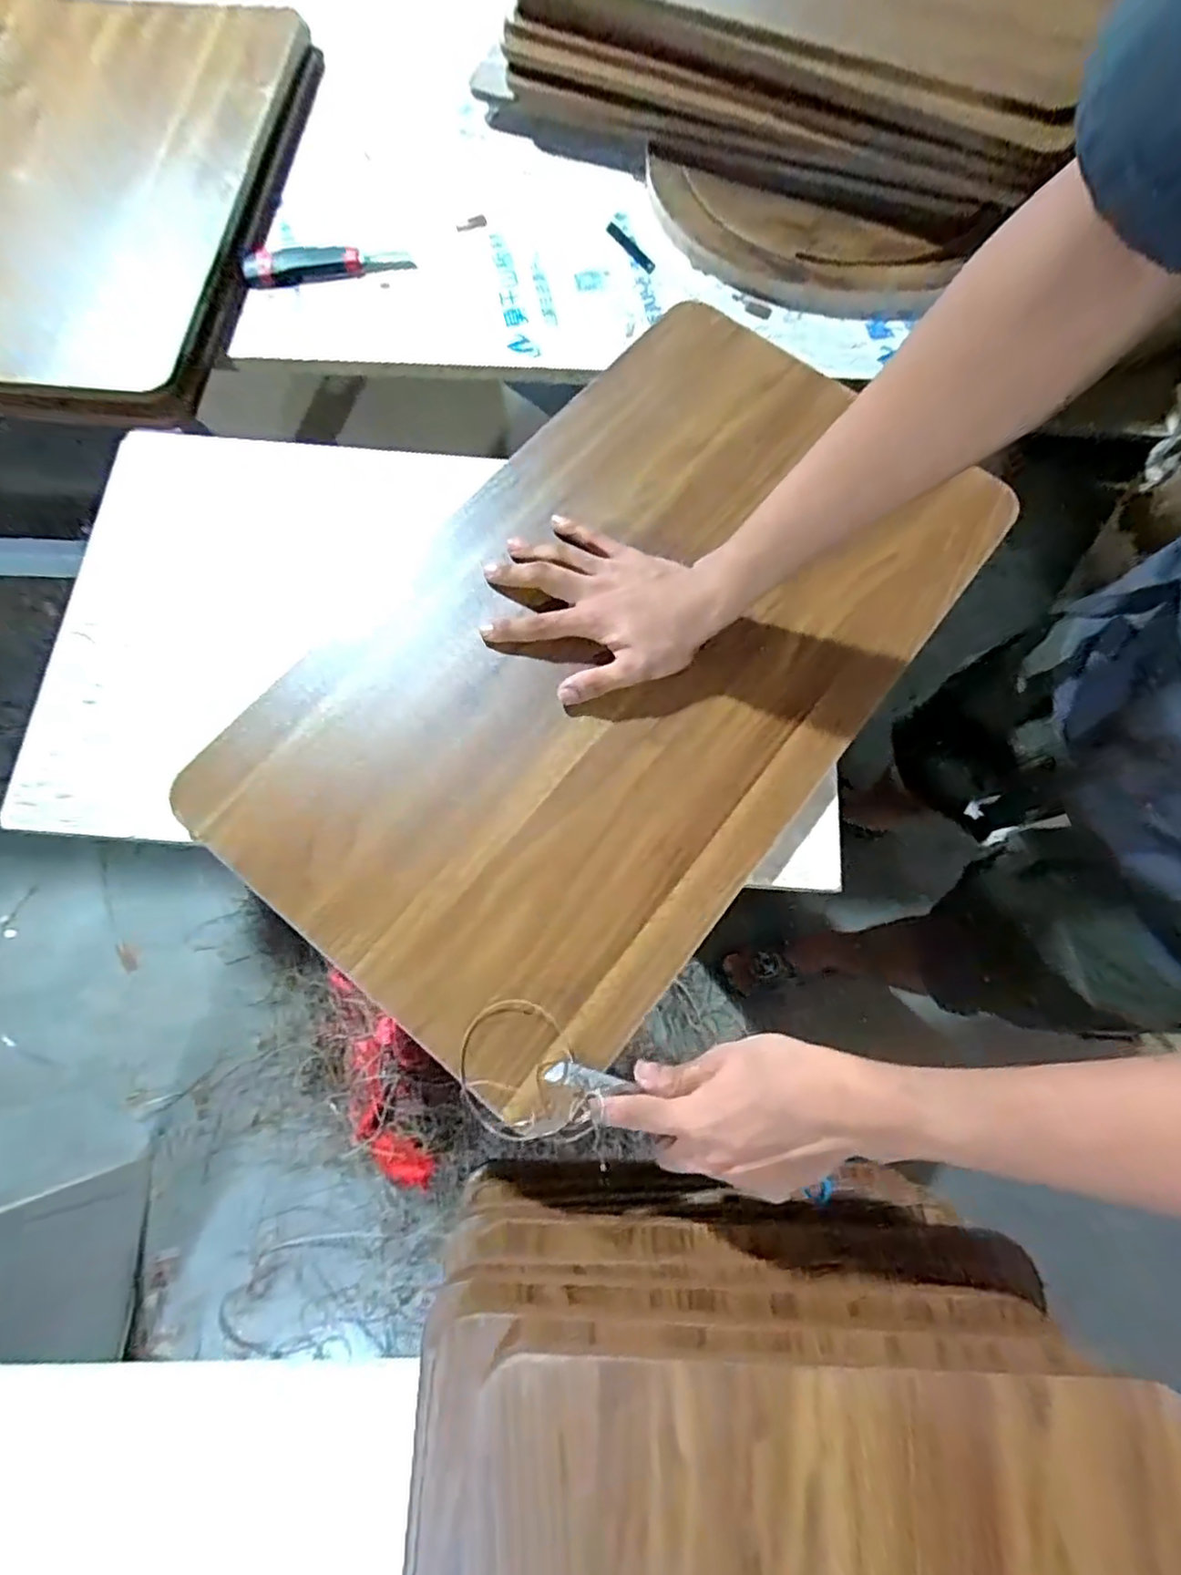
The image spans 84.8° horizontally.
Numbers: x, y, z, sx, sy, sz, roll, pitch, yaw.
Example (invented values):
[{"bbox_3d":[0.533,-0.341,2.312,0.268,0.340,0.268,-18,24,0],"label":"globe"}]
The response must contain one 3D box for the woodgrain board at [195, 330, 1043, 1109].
[{"bbox_3d":[0.020,-0.124,0.542,0.399,0.022,0.657,39,76,9],"label":"woodgrain board"}]

